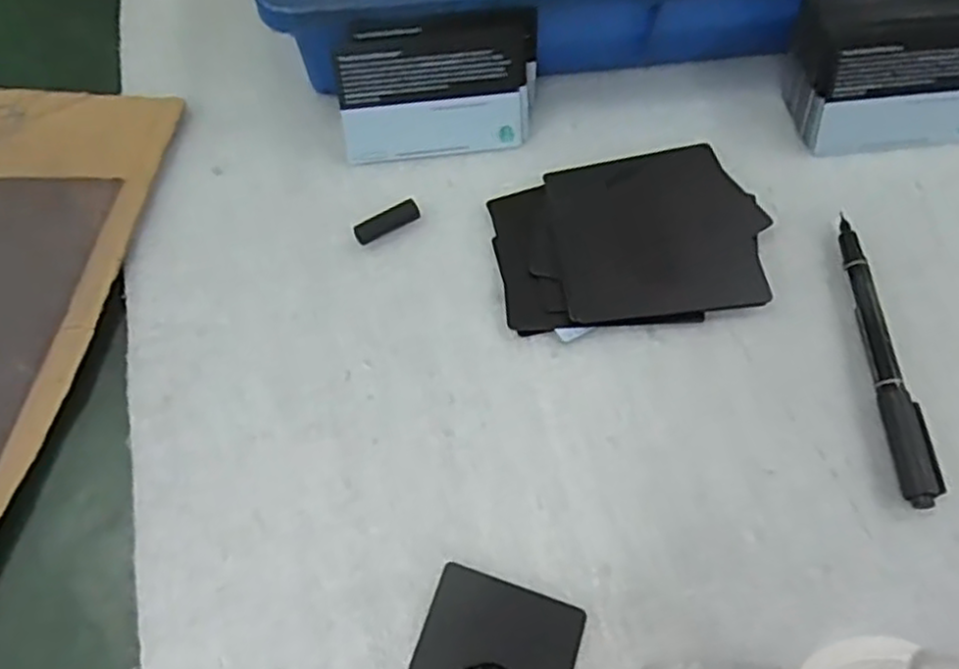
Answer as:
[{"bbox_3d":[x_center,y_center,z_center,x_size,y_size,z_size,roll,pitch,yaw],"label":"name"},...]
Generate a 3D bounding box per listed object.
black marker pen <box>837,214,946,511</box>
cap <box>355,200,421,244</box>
[{"bbox_3d":[0.166,0.007,0.297,0.017,0.009,0.129,-3,64,-1],"label":"black marker pen"},{"bbox_3d":[-0.042,-0.052,0.327,0.030,0.008,0.009,-26,66,-12],"label":"cap"}]

